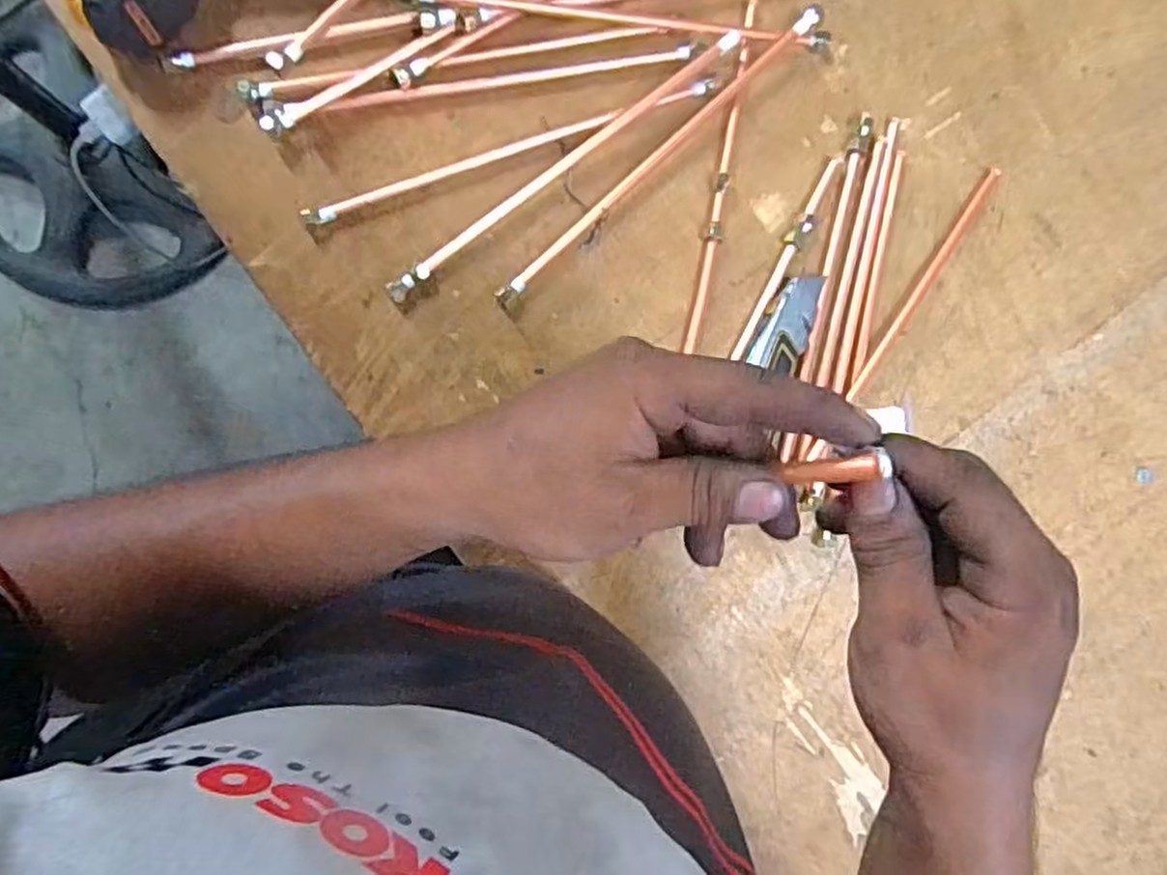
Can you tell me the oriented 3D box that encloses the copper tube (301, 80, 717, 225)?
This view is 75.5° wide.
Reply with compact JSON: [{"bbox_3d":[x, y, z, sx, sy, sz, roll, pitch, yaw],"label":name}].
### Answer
[{"bbox_3d":[-0.048,-0.203,0.527,0.299,0.013,0.017,-21,93,-6],"label":"copper tube"}]

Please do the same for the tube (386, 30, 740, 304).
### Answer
[{"bbox_3d":[-0.013,-0.190,0.527,0.297,0.021,0.018,-39,95,-5],"label":"tube"}]

